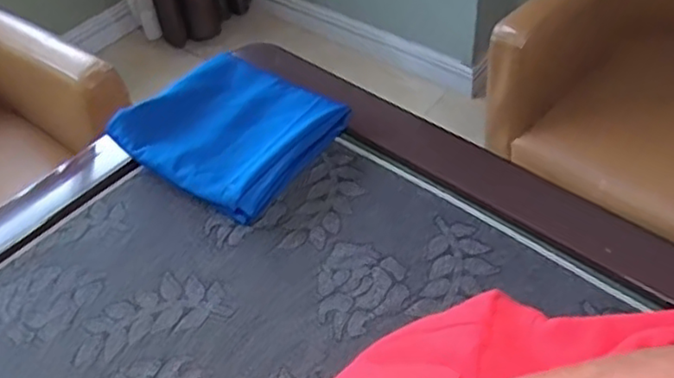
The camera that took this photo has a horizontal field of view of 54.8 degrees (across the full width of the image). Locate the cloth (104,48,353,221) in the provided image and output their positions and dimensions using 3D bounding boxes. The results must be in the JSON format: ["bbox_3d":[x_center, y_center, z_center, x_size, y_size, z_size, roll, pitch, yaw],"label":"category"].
[{"bbox_3d":[-0.121,-0.070,0.780,0.197,0.074,0.206,25,54,25],"label":"cloth"}]

